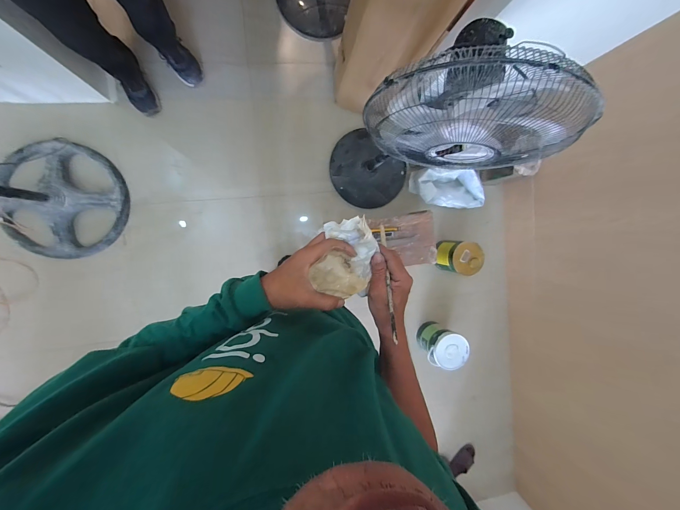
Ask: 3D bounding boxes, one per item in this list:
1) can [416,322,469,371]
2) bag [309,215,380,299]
[{"bbox_3d":[0.498,0.438,1.455,0.157,0.233,0.166,0,93,-9],"label":"can"},{"bbox_3d":[0.009,0.003,0.421,0.082,0.059,0.112,14,92,-9],"label":"bag"}]

